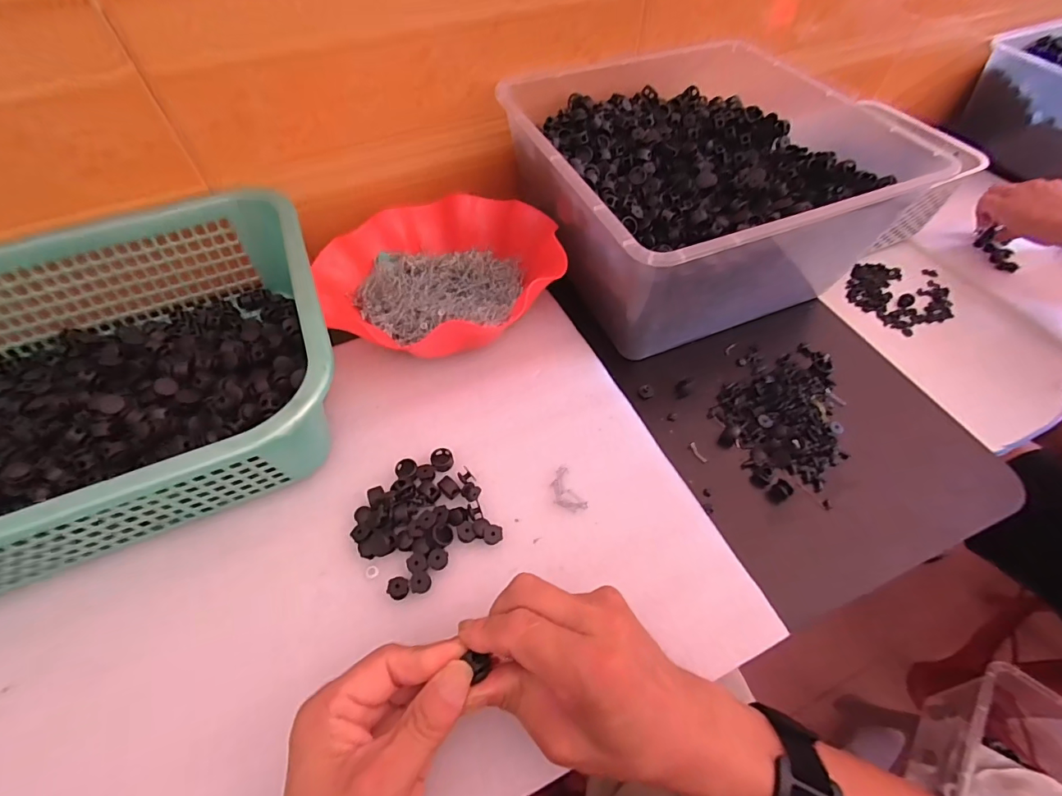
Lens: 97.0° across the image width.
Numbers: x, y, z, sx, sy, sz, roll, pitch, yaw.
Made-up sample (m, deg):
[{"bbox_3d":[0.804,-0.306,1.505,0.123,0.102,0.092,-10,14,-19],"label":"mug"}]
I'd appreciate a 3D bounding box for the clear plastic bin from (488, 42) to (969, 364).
[{"bbox_3d":[0.155,-0.215,0.465,0.296,0.129,0.305,-19,59,-11],"label":"clear plastic bin"}]

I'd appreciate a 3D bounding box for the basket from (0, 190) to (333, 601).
[{"bbox_3d":[-0.348,-0.008,0.356,0.387,0.104,0.296,-20,58,-13],"label":"basket"}]

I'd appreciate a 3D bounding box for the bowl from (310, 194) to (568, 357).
[{"bbox_3d":[-0.084,-0.126,0.445,0.225,0.059,0.198,28,60,18],"label":"bowl"}]

